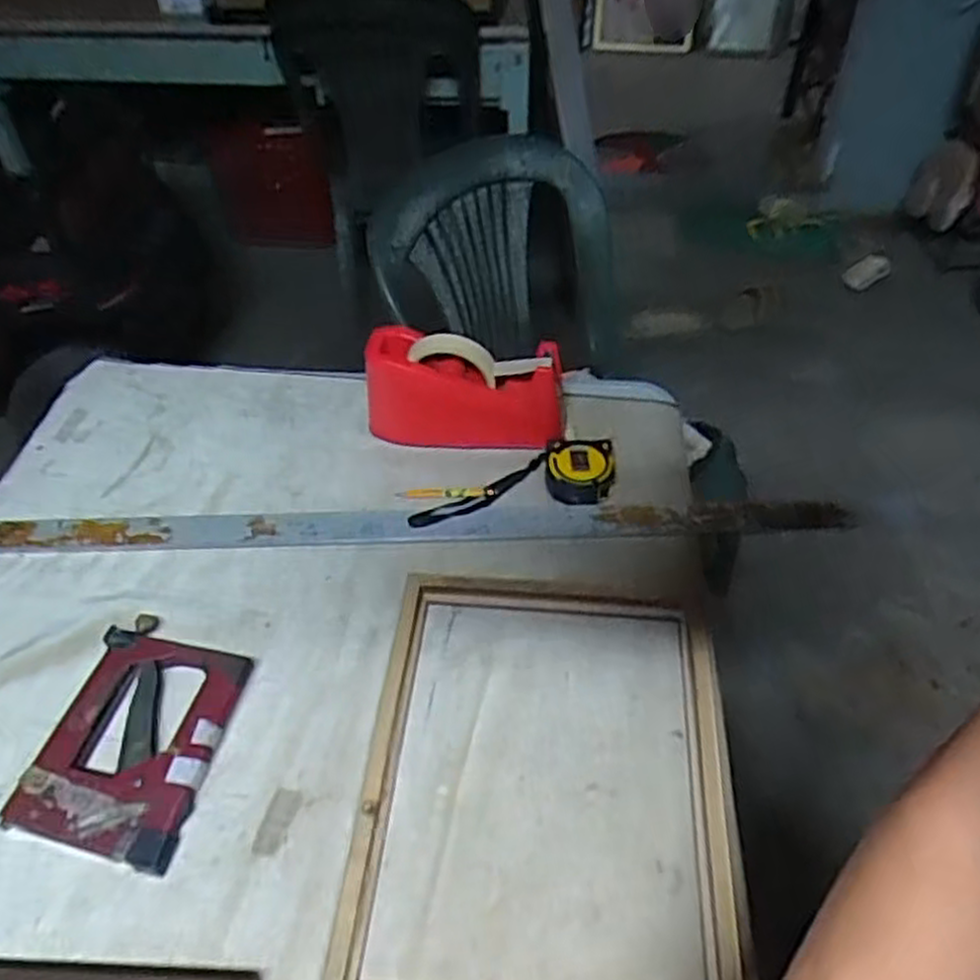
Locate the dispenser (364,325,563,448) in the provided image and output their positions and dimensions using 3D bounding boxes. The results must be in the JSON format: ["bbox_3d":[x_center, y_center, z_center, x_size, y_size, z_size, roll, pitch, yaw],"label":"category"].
[{"bbox_3d":[-0.024,-0.108,0.826,0.199,0.122,0.058,2,47,2],"label":"dispenser"}]

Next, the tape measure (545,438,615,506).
[{"bbox_3d":[0.090,-0.018,0.788,0.066,0.040,0.062,2,47,3],"label":"tape measure"}]

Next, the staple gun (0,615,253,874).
[{"bbox_3d":[-0.273,0.185,0.610,0.122,0.024,0.181,8,48,8],"label":"staple gun"}]

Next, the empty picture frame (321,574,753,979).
[{"bbox_3d":[0.043,0.208,0.588,0.270,0.014,0.342,3,47,4],"label":"empty picture frame"}]

